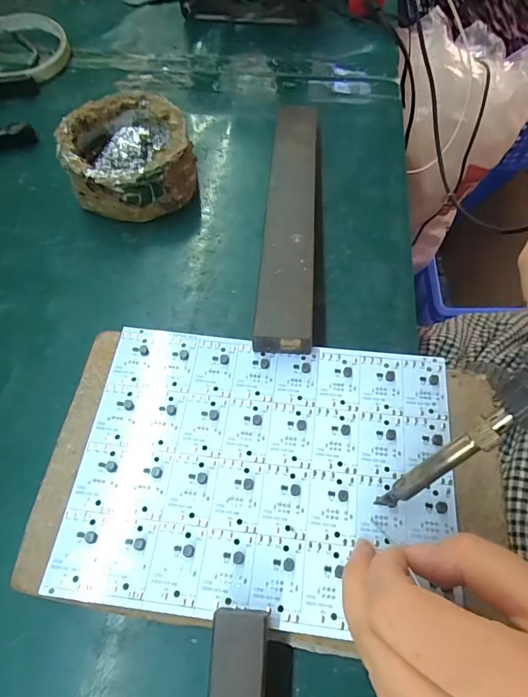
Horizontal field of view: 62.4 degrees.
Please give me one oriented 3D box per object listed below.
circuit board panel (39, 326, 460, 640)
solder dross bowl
[{"bbox_3d":[-0.001,0.052,0.200,0.164,0.004,0.124,6,63,4],"label":"circuit board panel"},{"bbox_3d":[-0.090,-0.130,0.296,0.081,0.039,0.082,0,63,1],"label":"solder dross bowl"}]

